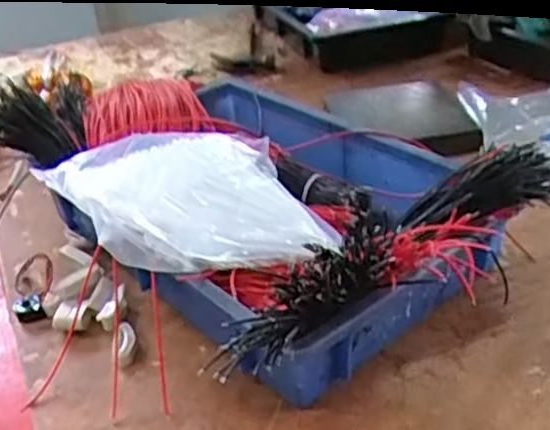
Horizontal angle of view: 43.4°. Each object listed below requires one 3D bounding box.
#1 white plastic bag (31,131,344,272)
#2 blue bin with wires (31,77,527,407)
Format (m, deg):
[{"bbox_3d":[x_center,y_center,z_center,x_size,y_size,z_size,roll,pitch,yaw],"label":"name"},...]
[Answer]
[{"bbox_3d":[-0.081,-0.018,0.618,0.216,0.059,0.208,-18,36,-16],"label":"white plastic bag"},{"bbox_3d":[-0.017,-0.027,0.658,0.315,0.145,0.452,-26,39,-27],"label":"blue bin with wires"}]

